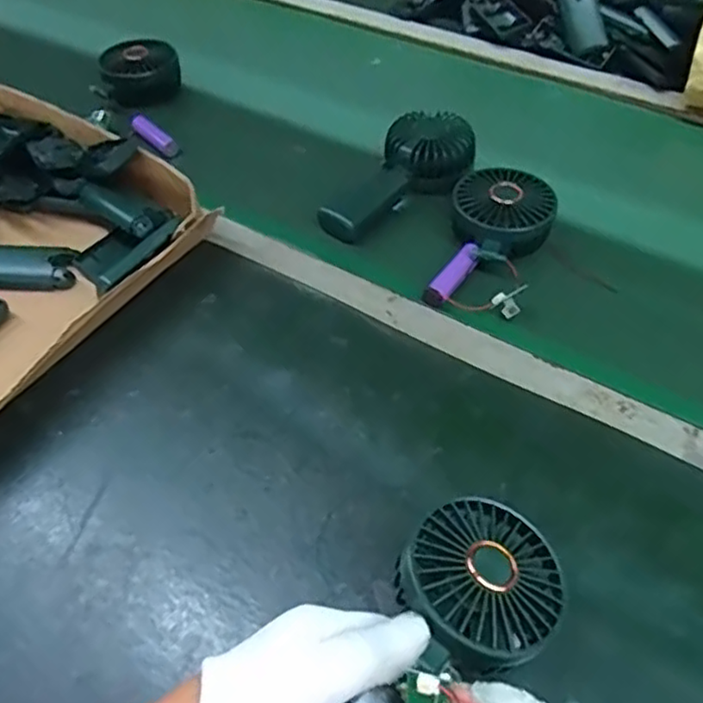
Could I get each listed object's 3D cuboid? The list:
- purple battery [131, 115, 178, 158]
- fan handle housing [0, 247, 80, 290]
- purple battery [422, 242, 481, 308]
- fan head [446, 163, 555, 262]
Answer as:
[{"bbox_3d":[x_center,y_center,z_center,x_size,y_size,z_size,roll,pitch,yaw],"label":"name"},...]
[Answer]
[{"bbox_3d":[-0.204,-0.224,0.697,0.055,0.020,0.020,42,61,13],"label":"purple battery"},{"bbox_3d":[-0.284,-0.072,0.558,0.105,0.017,0.040,3,50,5],"label":"fan handle housing"},{"bbox_3d":[0.084,-0.064,0.550,0.019,0.014,0.070,29,57,24],"label":"purple battery"},{"bbox_3d":[0.129,-0.121,0.581,0.084,0.038,0.083,-1,50,1],"label":"fan head"}]

